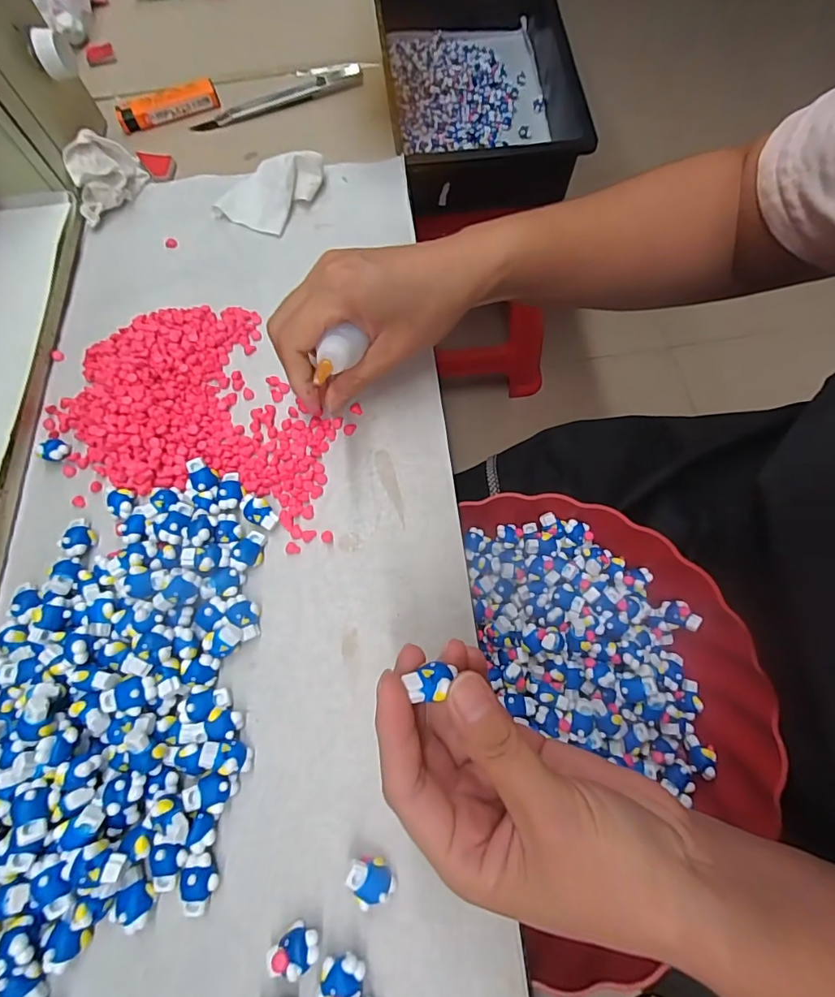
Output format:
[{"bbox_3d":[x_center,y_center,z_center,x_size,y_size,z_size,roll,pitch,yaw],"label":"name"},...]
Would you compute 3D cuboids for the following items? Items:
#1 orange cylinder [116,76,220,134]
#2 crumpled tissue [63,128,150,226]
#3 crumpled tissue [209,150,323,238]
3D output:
[{"bbox_3d":[-0.203,-0.321,0.384,0.079,0.015,0.022,-18,70,-5],"label":"orange cylinder"},{"bbox_3d":[-0.226,-0.233,0.339,0.053,0.037,0.036,-31,71,-9],"label":"crumpled tissue"},{"bbox_3d":[-0.108,-0.223,0.336,0.063,0.022,0.062,23,72,10],"label":"crumpled tissue"}]

